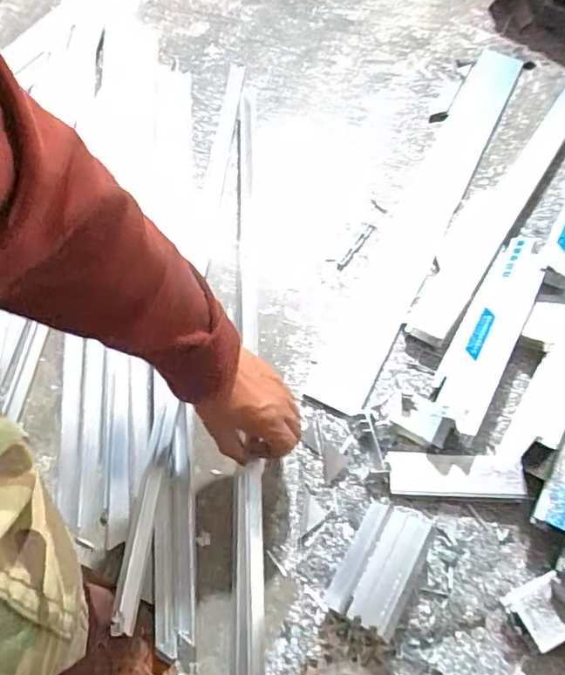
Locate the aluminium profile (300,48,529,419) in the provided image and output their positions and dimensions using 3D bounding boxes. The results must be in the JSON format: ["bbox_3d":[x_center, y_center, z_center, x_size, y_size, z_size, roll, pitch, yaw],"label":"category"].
[{"bbox_3d":[0.198,-0.182,0.757,0.075,0.027,0.644,25,65,12],"label":"aluminium profile"}]

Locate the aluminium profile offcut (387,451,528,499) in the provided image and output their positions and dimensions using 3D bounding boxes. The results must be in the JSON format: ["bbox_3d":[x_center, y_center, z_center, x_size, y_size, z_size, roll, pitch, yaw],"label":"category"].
[{"bbox_3d":[0.182,0.145,0.581,0.136,0.017,0.044,3,63,1],"label":"aluminium profile offcut"}]

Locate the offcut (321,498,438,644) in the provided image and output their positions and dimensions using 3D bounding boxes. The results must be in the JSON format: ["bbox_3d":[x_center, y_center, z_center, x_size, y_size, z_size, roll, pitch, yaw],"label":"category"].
[{"bbox_3d":[0.094,0.218,0.525,0.069,0.030,0.109,10,53,41],"label":"offcut"}]

